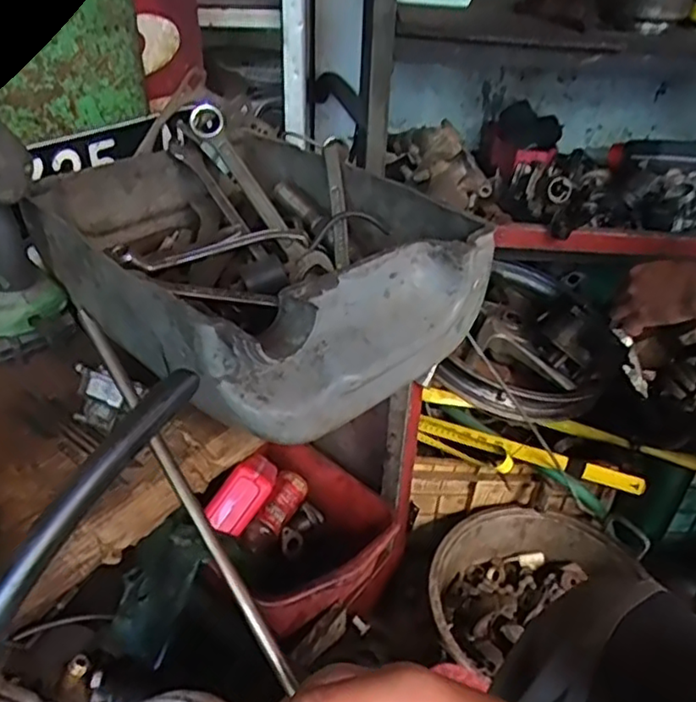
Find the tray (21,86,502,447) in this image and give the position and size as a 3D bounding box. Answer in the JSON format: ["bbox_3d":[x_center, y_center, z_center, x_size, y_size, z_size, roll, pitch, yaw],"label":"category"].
[{"bbox_3d":[-0.093,-0.096,0.617,0.285,0.116,0.392,-28,46,-35],"label":"tray"}]

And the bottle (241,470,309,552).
[{"bbox_3d":[-0.107,0.242,0.971,0.047,0.046,0.138,18,39,19],"label":"bottle"}]

